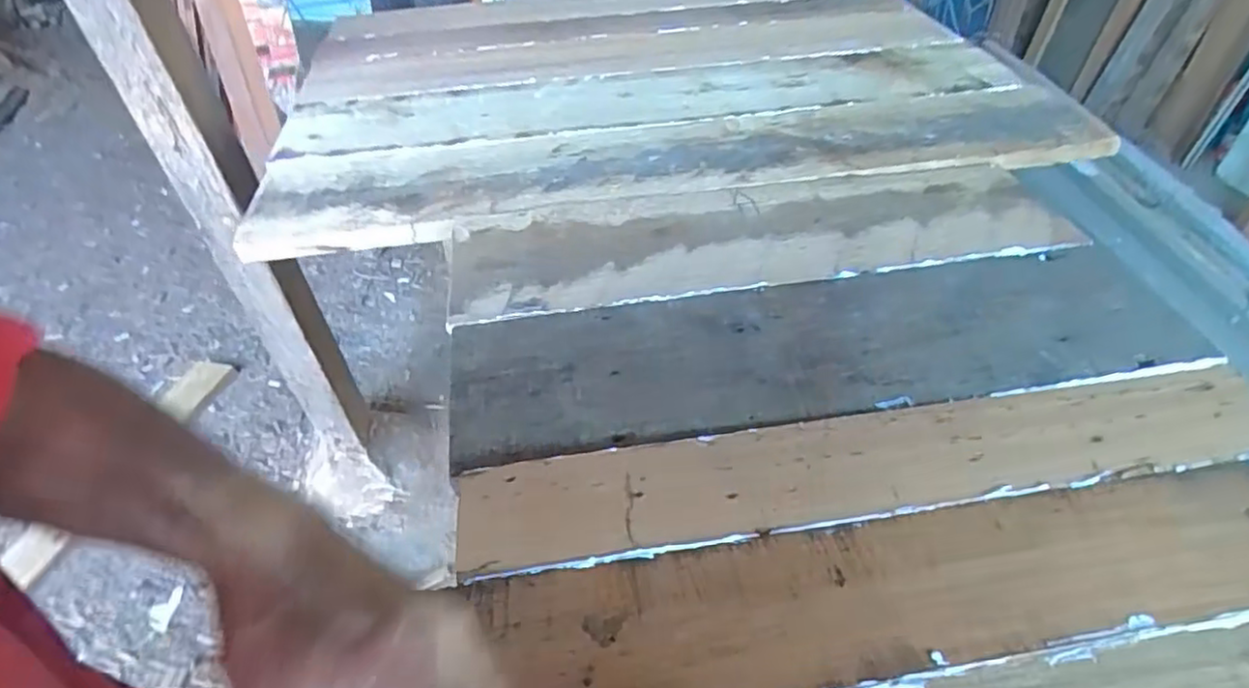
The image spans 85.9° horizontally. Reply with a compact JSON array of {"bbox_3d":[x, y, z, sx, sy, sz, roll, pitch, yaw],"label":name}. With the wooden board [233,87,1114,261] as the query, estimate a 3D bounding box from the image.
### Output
[{"bbox_3d":[0.074,-0.237,0.878,1.064,0.028,0.221,-8,43,-7],"label":"wooden board"}]

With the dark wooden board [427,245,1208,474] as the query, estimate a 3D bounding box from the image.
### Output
[{"bbox_3d":[0.175,-0.003,0.611,0.653,0.017,0.174,-8,43,-6],"label":"dark wooden board"}]

